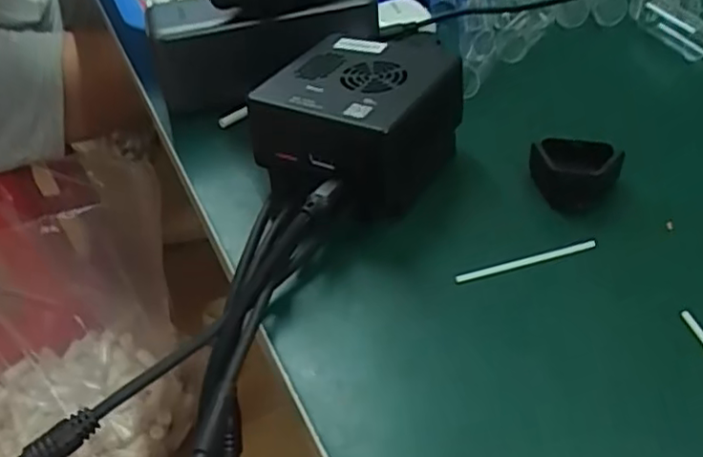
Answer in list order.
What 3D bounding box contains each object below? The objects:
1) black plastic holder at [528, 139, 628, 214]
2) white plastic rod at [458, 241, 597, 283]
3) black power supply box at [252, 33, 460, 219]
[{"bbox_3d":[0.100,-0.025,0.295,0.039,0.018,0.033,13,43,21],"label":"black plastic holder"},{"bbox_3d":[0.071,0.013,0.259,0.060,0.004,0.004,-14,40,-11],"label":"white plastic rod"},{"bbox_3d":[0.003,-0.051,0.305,0.075,0.052,0.089,16,44,24],"label":"black power supply box"}]

